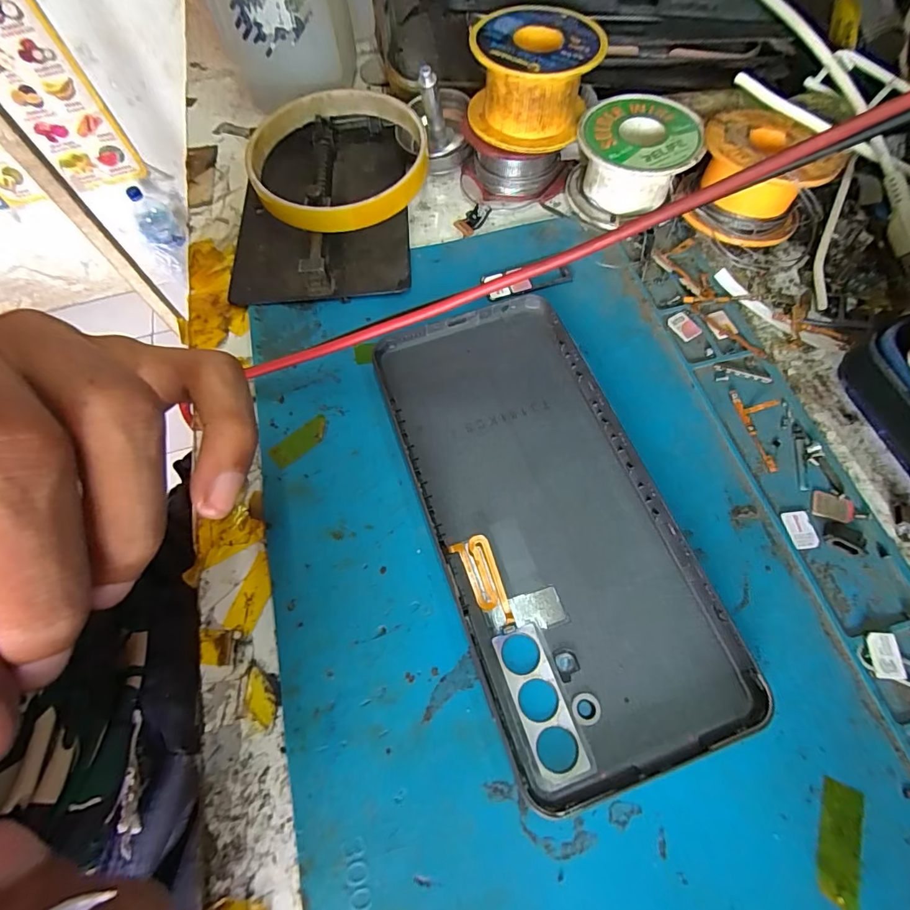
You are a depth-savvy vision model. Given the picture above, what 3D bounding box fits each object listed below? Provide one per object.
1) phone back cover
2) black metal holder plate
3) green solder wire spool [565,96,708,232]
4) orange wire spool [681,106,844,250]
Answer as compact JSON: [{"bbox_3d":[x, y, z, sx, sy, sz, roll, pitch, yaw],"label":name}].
[{"bbox_3d":[0.030,0.015,0.155,0.076,0.006,0.161,-19,67,-6],"label":"phone back cover"},{"bbox_3d":[-0.063,-0.120,0.215,0.079,0.015,0.113,-4,67,0],"label":"black metal holder plate"},{"bbox_3d":[0.080,-0.132,0.205,0.050,0.030,0.048,-1,67,2],"label":"green solder wire spool"},{"bbox_3d":[0.131,-0.116,0.195,0.057,0.032,0.045,20,69,10],"label":"orange wire spool"}]

